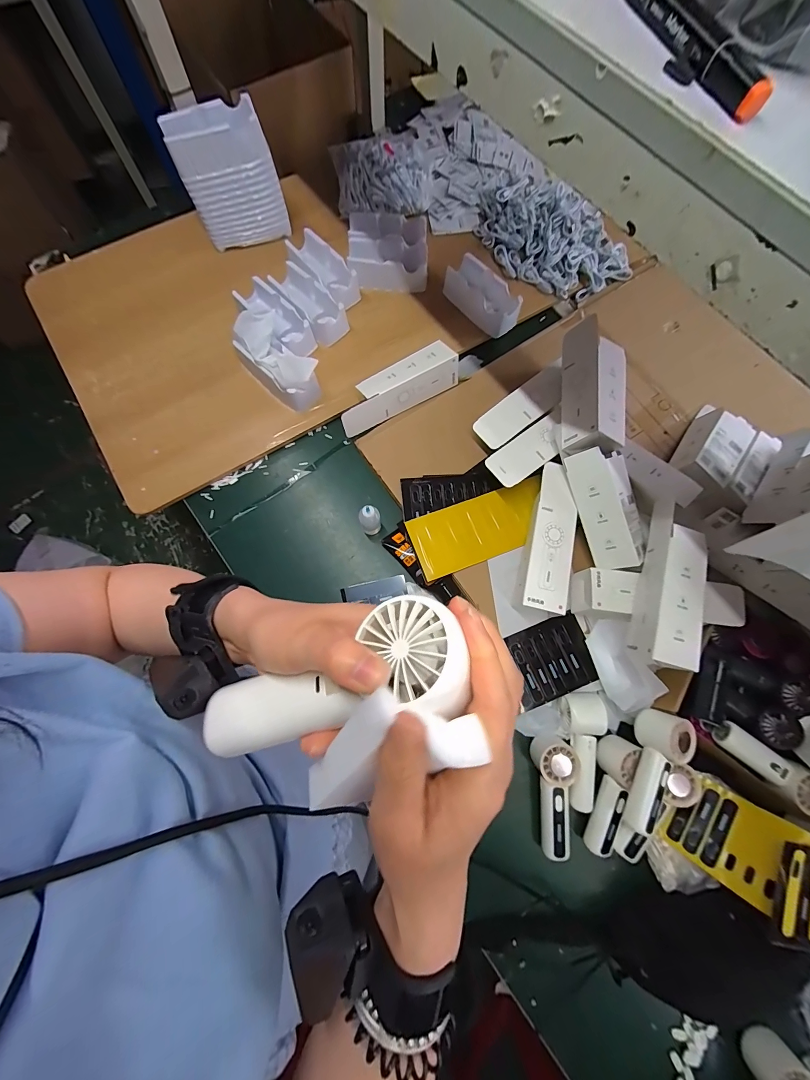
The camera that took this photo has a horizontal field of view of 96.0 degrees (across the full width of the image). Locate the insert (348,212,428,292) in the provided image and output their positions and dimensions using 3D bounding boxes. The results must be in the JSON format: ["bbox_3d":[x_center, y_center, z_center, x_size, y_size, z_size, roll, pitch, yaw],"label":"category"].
[{"bbox_3d":[-0.036,-0.612,0.772,0.161,0.049,0.183,-1,75,-3],"label":"insert"}]

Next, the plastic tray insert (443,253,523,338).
[{"bbox_3d":[0.158,-0.500,0.748,0.080,0.045,0.166,-43,81,-12],"label":"plastic tray insert"}]

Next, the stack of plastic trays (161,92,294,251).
[{"bbox_3d":[-0.327,-0.684,0.691,0.166,0.170,0.092,-18,76,-7],"label":"stack of plastic trays"}]

